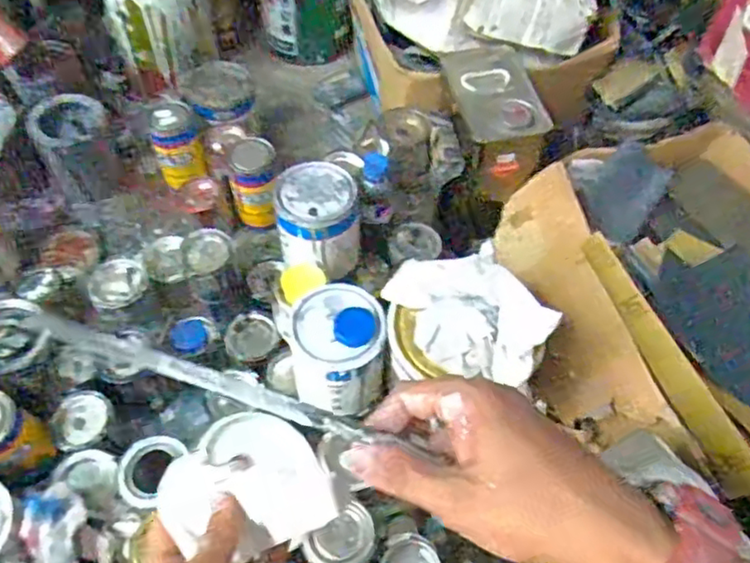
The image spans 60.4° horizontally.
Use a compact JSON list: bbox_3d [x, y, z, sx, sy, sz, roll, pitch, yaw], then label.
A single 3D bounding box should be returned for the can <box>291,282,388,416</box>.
[{"bbox_3d":[-0.042,0.079,0.728,0.108,0.110,0.109,-2,56,-2],"label":"can"}]

